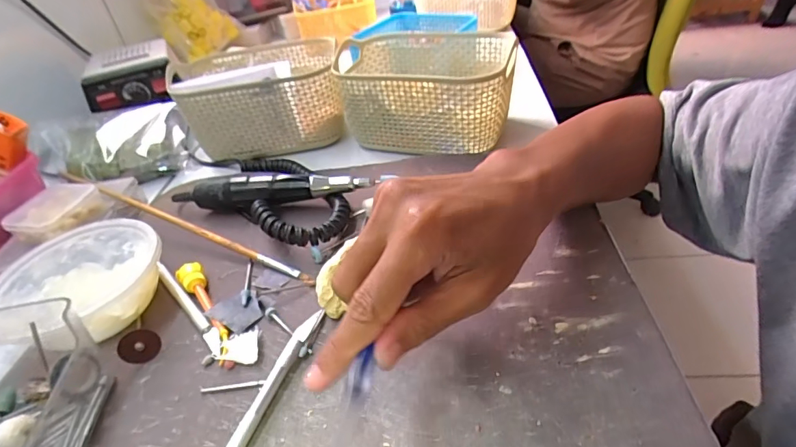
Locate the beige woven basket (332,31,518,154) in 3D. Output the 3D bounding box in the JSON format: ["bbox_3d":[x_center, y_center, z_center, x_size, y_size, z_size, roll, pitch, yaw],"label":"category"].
[{"bbox_3d":[0.028,-0.132,0.447,0.167,0.077,0.121,8,41,20],"label":"beige woven basket"}]

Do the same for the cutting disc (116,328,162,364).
[{"bbox_3d":[-0.158,0.075,0.271,0.023,0.022,0.004,15,6,-39],"label":"cutting disc"}]

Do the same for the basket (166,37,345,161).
[{"bbox_3d":[-0.147,-0.137,0.481,0.170,0.082,0.132,-10,38,-2],"label":"basket"}]

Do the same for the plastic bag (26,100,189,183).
[{"bbox_3d":[-0.313,-0.080,0.469,0.175,0.048,0.089,-4,38,6],"label":"plastic bag"}]

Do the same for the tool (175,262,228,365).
[{"bbox_3d":[-0.129,0.056,0.293,0.017,0.010,0.093,-24,43,-23],"label":"tool"}]

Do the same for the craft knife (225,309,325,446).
[{"bbox_3d":[-0.073,0.098,0.234,0.009,0.004,0.132,35,44,-7],"label":"craft knife"}]

